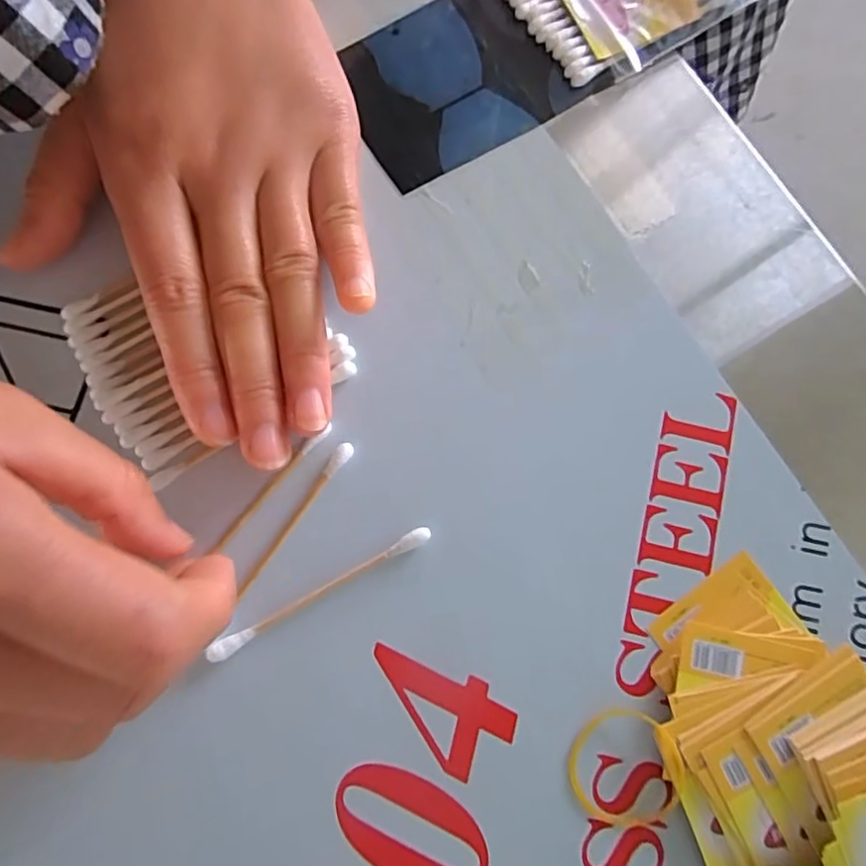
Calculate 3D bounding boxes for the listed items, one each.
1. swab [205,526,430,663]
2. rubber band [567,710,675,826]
[{"bbox_3d":[-0.031,0.046,0.177,0.067,0.005,0.005,-29,81,-6],"label":"swab"},{"bbox_3d":[0.052,0.095,0.168,0.027,0.004,0.032,-15,80,-3],"label":"rubber band"}]

